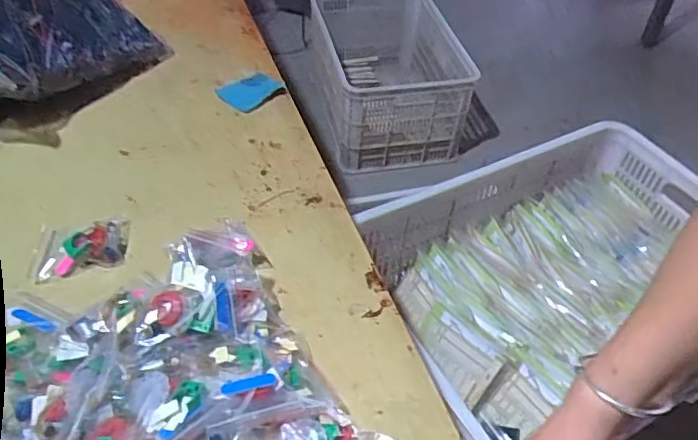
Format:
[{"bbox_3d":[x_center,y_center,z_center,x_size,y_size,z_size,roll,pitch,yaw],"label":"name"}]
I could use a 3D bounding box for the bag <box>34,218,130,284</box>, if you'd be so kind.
[{"bbox_3d":[-0.305,0.025,0.671,0.098,0.023,0.069,-9,48,-12],"label":"bag"}]

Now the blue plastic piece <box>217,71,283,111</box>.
[{"bbox_3d":[-0.155,-0.201,0.909,0.071,0.017,0.083,36,55,27],"label":"blue plastic piece"}]

